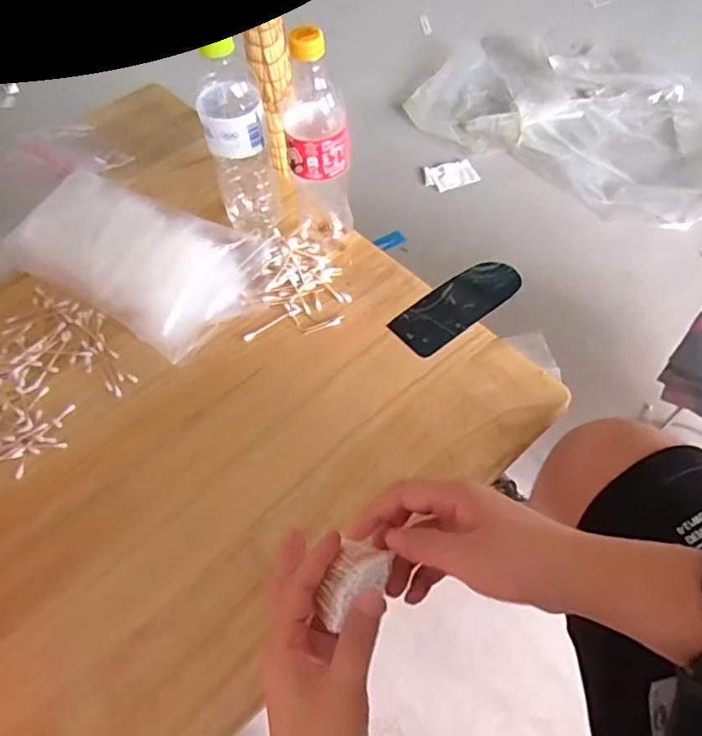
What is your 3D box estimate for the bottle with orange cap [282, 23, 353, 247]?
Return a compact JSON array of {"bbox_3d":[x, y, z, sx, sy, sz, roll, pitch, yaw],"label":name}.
[{"bbox_3d":[-0.035,-0.222,0.592,0.064,0.239,0.077,-8,60,-3],"label":"bottle with orange cap"}]

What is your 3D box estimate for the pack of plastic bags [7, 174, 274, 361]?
[{"bbox_3d":[-0.230,-0.129,0.645,0.252,0.068,0.174,26,63,18],"label":"pack of plastic bags"}]

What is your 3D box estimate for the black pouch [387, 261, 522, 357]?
[{"bbox_3d":[0.119,-0.070,0.634,0.160,0.010,0.061,-36,63,-18],"label":"black pouch"}]

